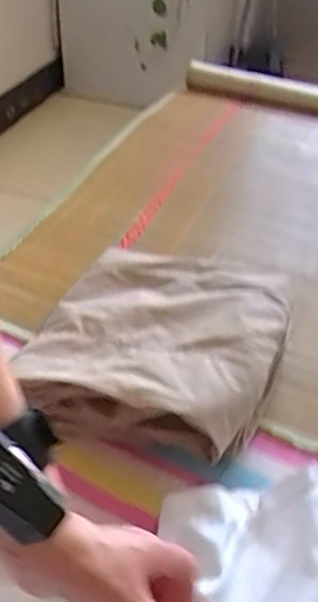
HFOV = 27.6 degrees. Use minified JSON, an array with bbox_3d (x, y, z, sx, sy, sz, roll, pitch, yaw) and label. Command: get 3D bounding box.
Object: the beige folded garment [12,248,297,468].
[{"bbox_3d":[-0.002,0.038,0.677,0.244,0.085,0.238,17,43,17],"label":"beige folded garment"}]

